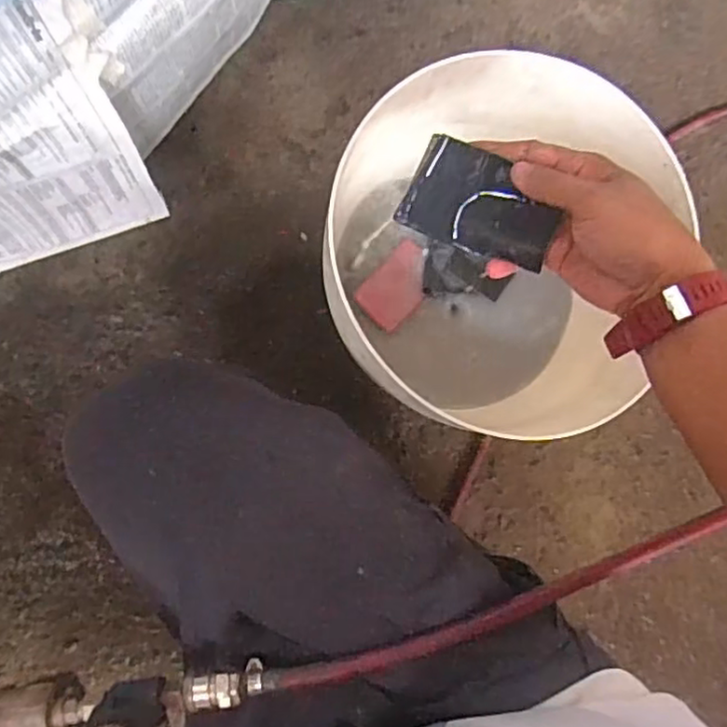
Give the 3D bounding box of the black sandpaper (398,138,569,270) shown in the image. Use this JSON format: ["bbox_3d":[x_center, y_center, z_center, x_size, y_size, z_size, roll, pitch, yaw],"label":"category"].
[{"bbox_3d":[0.084,-0.113,0.462,0.107,0.006,0.066,22,112,6],"label":"black sandpaper"}]

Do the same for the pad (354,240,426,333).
[{"bbox_3d":[0.038,-0.082,0.701,0.057,0.009,0.089,43,83,-11],"label":"pad"}]

